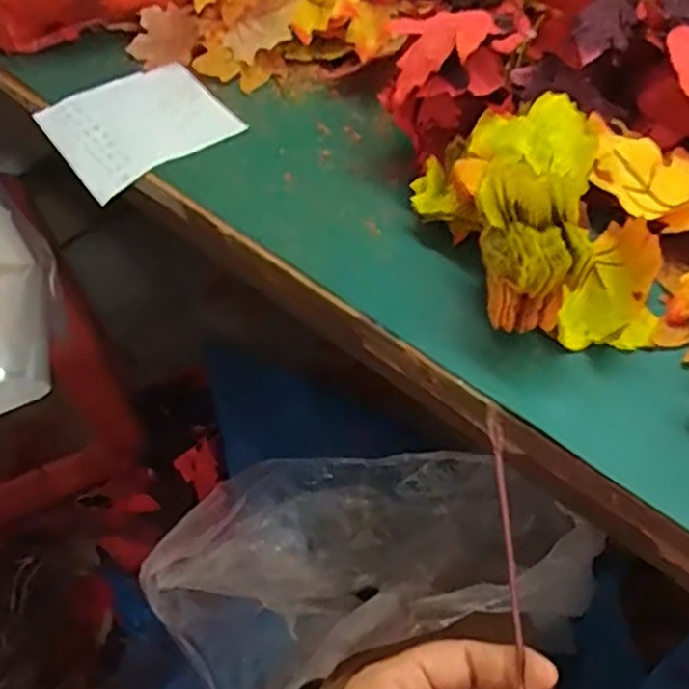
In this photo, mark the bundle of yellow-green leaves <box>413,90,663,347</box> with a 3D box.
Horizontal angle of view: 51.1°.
[{"bbox_3d":[0.121,-0.087,0.457,0.121,0.093,0.178,-10,48,-6],"label":"bundle of yellow-green leaves"}]

